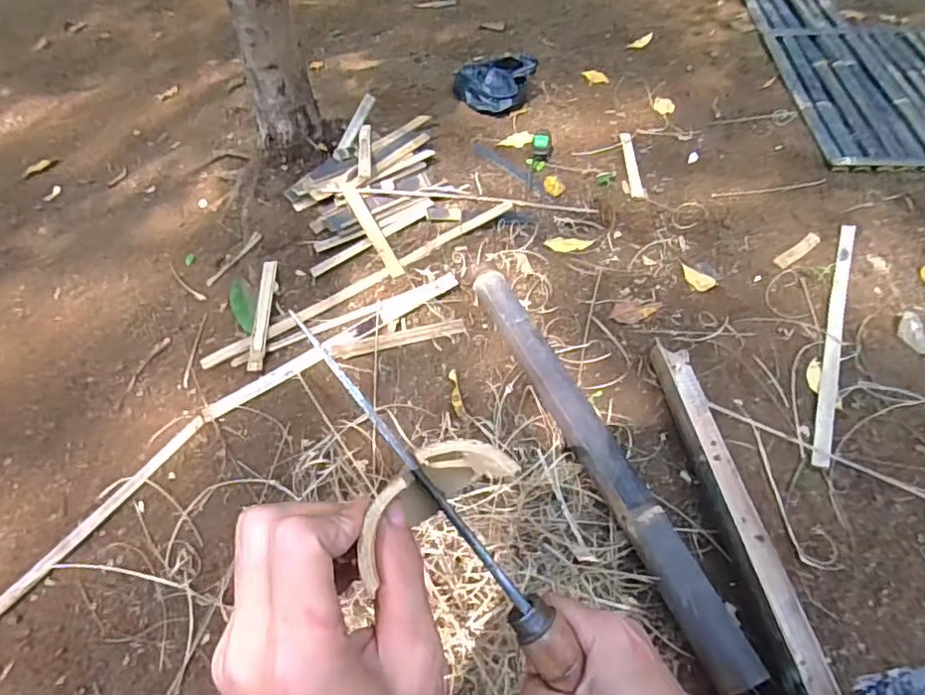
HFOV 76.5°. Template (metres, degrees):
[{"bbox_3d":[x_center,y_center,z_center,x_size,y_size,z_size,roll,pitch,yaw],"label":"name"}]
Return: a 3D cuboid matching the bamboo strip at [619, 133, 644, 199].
[{"bbox_3d":[0.405,-0.438,1.402,0.031,0.004,0.245,2,53,1],"label":"bamboo strip"}]

